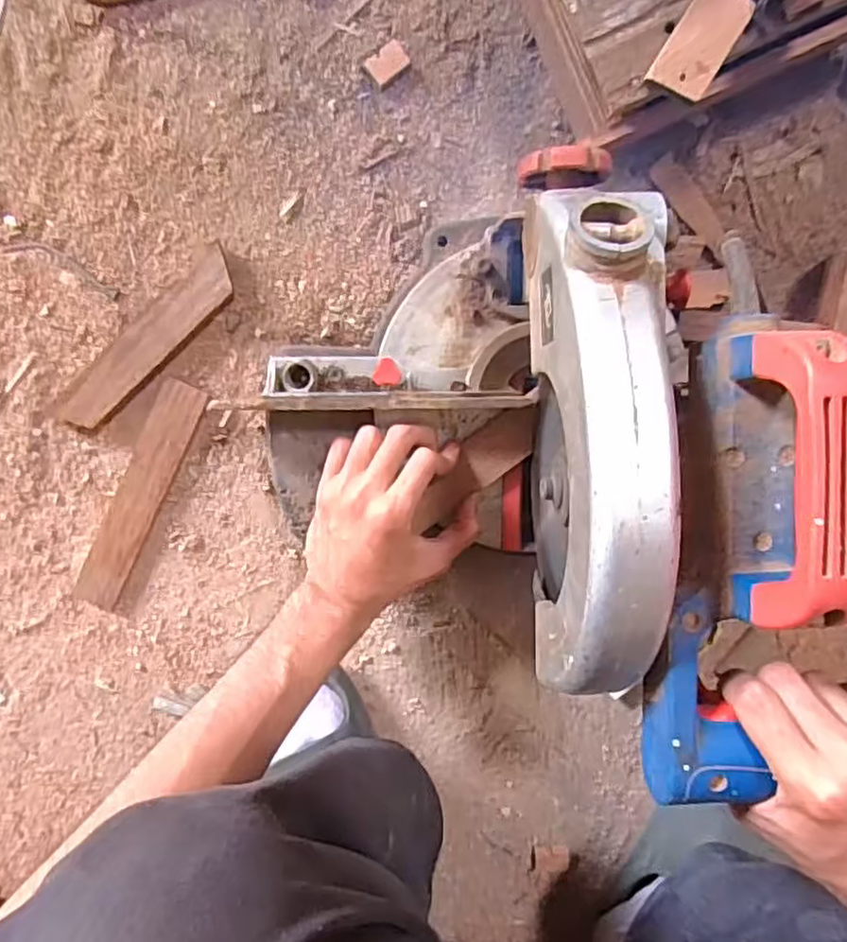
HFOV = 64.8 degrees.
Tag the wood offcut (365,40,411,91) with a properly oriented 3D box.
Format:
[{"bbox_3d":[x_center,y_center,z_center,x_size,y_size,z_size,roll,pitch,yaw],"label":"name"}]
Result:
[{"bbox_3d":[-0.025,-0.290,0.477,0.029,0.007,0.021,-36,97,4],"label":"wood offcut"}]

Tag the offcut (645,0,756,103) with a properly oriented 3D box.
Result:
[{"bbox_3d":[0.163,-0.251,0.388,0.034,0.004,0.067,30,96,-5],"label":"offcut"}]

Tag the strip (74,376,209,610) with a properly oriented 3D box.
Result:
[{"bbox_3d":[-0.222,0.021,0.523,0.037,0.013,0.193,25,96,-4],"label":"strip"}]

